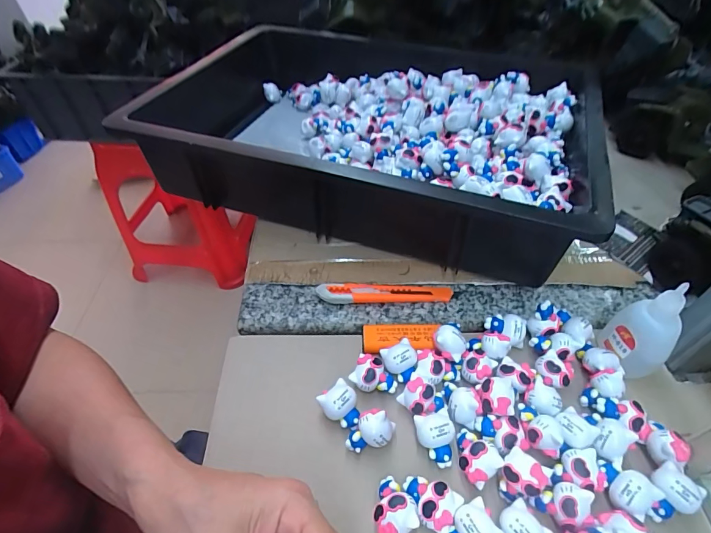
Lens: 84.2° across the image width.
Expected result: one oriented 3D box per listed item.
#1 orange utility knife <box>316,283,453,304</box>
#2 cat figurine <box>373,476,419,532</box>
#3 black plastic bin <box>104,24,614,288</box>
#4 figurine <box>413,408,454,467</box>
[{"bbox_3d":[0.026,0.023,0.353,0.118,0.006,0.018,0,68,-3],"label":"orange utility knife"},{"bbox_3d":[0.022,0.148,0.243,0.025,0.021,0.032,-19,50,-16],"label":"cat figurine"},{"bbox_3d":[0.004,-0.161,0.465,0.493,0.108,0.327,14,49,15],"label":"black plastic bin"},{"bbox_3d":[0.056,0.116,0.268,0.025,0.018,0.031,-9,48,-7],"label":"figurine"}]

